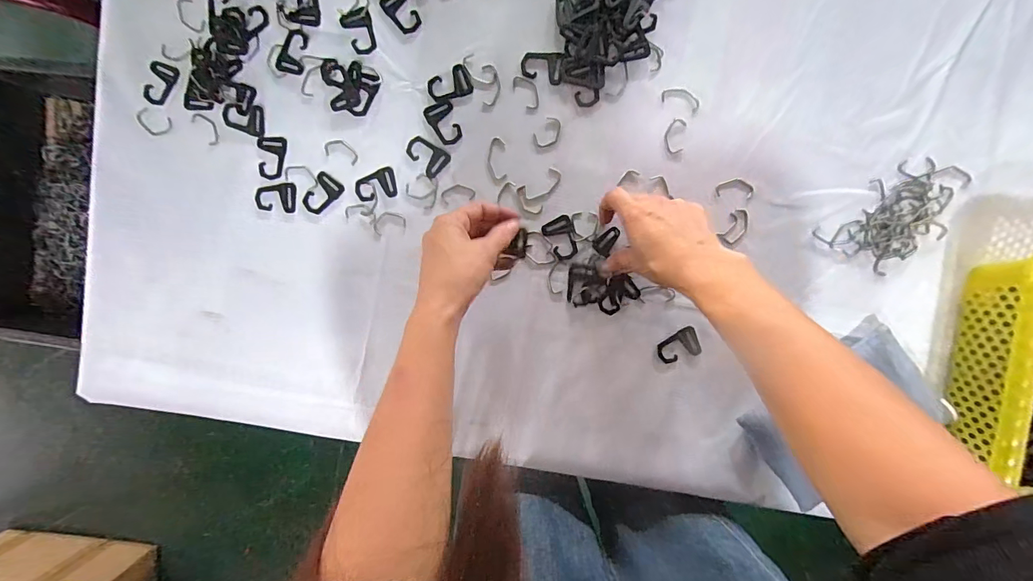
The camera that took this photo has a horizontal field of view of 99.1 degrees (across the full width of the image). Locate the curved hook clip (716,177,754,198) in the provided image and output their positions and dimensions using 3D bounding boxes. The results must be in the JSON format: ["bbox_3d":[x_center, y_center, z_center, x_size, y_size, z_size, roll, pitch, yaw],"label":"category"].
[{"bbox_3d":[0.215,-0.101,0.432,0.036,0.004,0.018,5,95,2],"label":"curved hook clip"}]

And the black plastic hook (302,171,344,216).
[{"bbox_3d":[-0.200,-0.098,0.451,0.030,0.004,0.042,38,96,-1],"label":"black plastic hook"}]

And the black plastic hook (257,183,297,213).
[{"bbox_3d":[-0.247,-0.096,0.454,0.040,0.006,0.031,3,95,3],"label":"black plastic hook"}]

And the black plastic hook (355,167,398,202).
[{"bbox_3d":[-0.143,-0.107,0.447,0.041,0.004,0.029,-10,94,4],"label":"black plastic hook"}]

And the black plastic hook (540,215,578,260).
[{"bbox_3d":[0.046,-0.052,0.443,0.030,0.004,0.042,-24,93,5],"label":"black plastic hook"}]

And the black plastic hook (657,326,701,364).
[{"bbox_3d":[0.164,0.056,0.446,0.041,0.004,0.030,-21,94,4],"label":"black plastic hook"}]

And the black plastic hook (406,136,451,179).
[{"bbox_3d":[-0.090,-0.136,0.443,0.043,0.004,0.029,40,96,-1],"label":"black plastic hook"}]

